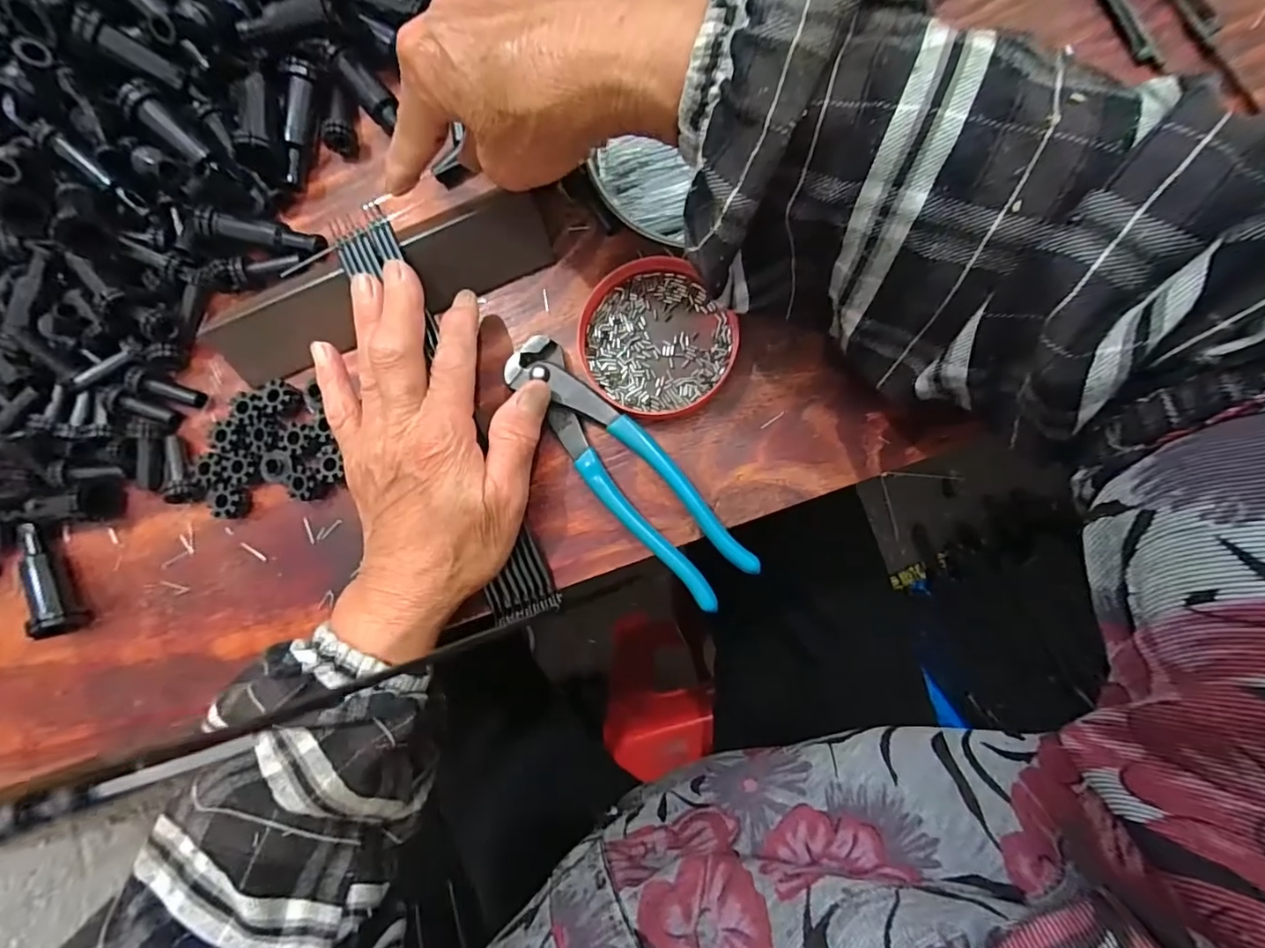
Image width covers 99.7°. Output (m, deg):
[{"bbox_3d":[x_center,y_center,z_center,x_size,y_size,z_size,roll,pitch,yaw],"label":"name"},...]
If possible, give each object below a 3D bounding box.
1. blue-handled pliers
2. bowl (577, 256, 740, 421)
[{"bbox_3d":[-0.005,-0.003,0.274,0.040,0.014,0.160,-40,83,1],"label":"blue-handled pliers"},{"bbox_3d":[0.012,-0.071,0.280,0.076,0.015,0.082,-1,83,7],"label":"bowl"}]

